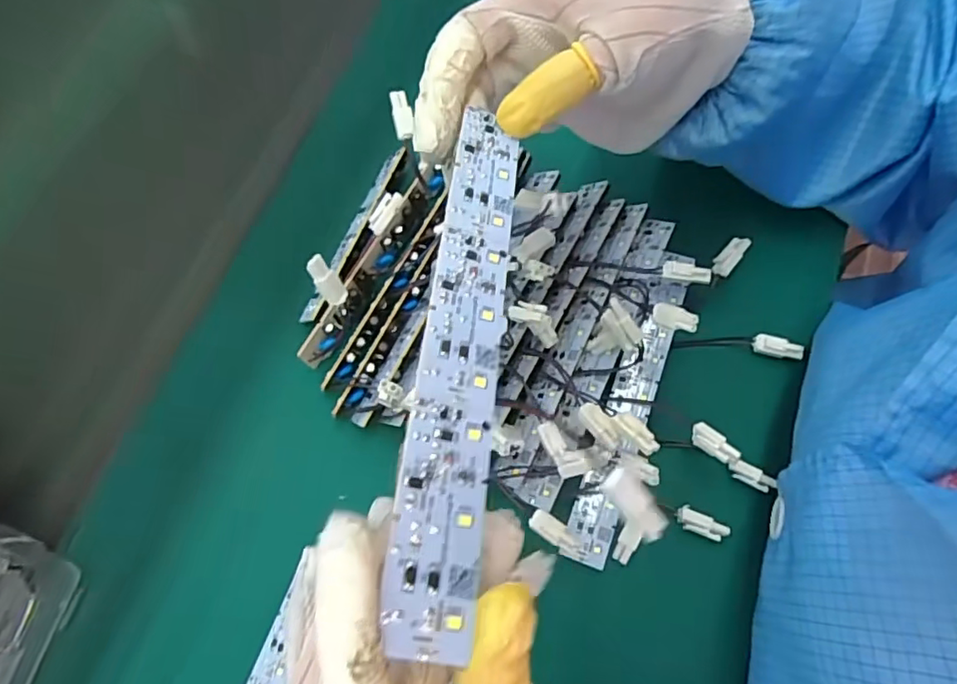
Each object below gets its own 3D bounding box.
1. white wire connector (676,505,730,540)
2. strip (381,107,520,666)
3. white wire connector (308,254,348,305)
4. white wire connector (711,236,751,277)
[{"bbox_3d":[0.121,0.099,0.313,0.028,0.005,0.011,26,74,10],"label":"white wire connector"},{"bbox_3d":[-0.004,-0.007,0.179,0.025,0.004,0.180,16,57,-14],"label":"strip"},{"bbox_3d":[-0.075,-0.030,0.287,0.012,0.004,0.026,-32,112,-9],"label":"white wire connector"},{"bbox_3d":[0.152,-0.052,0.350,0.012,0.004,0.027,39,95,14],"label":"white wire connector"}]

